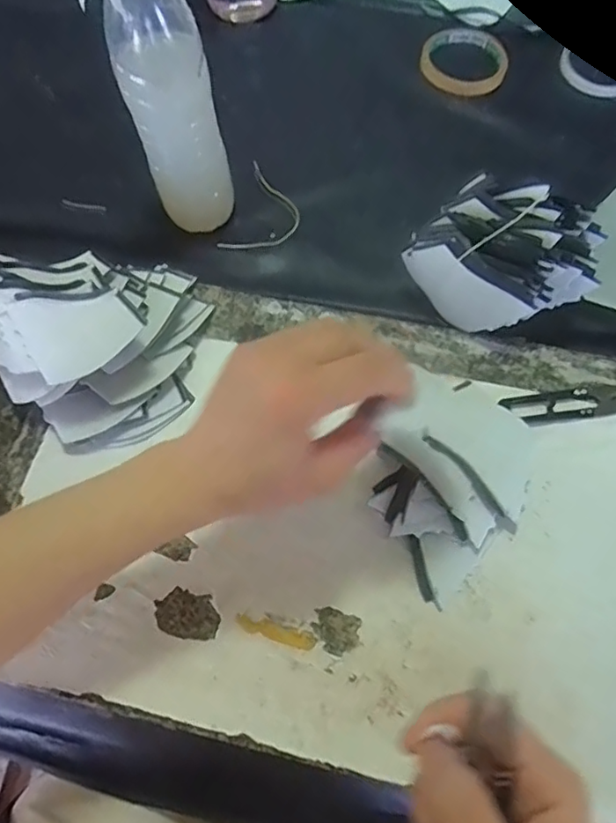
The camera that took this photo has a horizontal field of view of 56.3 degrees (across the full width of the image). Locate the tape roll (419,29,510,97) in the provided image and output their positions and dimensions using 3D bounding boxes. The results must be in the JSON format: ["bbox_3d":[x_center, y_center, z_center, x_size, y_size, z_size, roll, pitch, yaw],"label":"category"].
[{"bbox_3d":[0.161,-0.358,0.585,0.085,0.013,0.087,-1,67,2],"label":"tape roll"}]

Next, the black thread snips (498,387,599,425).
[{"bbox_3d":[0.171,-0.003,0.406,0.068,0.005,0.022,-11,67,-2],"label":"black thread snips"}]

